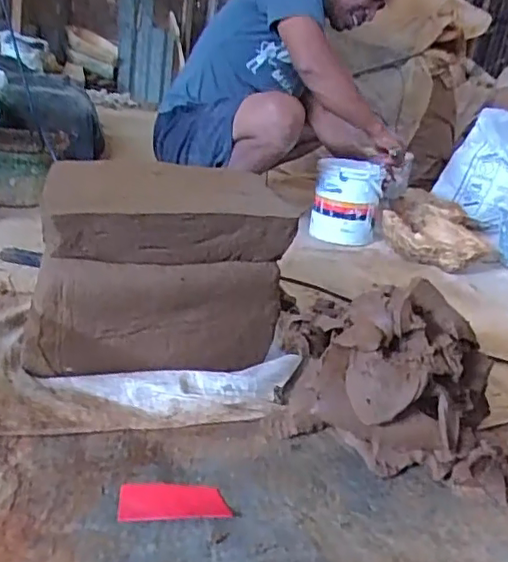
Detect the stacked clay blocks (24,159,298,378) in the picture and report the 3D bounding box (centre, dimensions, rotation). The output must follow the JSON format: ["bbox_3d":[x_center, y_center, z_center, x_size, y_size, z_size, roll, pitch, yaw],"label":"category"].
[{"bbox_3d":[-0.139,-0.017,0.861,0.335,0.255,0.220,2,23,-13],"label":"stacked clay blocks"}]

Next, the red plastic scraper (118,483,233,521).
[{"bbox_3d":[-0.082,0.227,0.614,0.110,0.004,0.048,3,23,-10],"label":"red plastic scraper"}]

